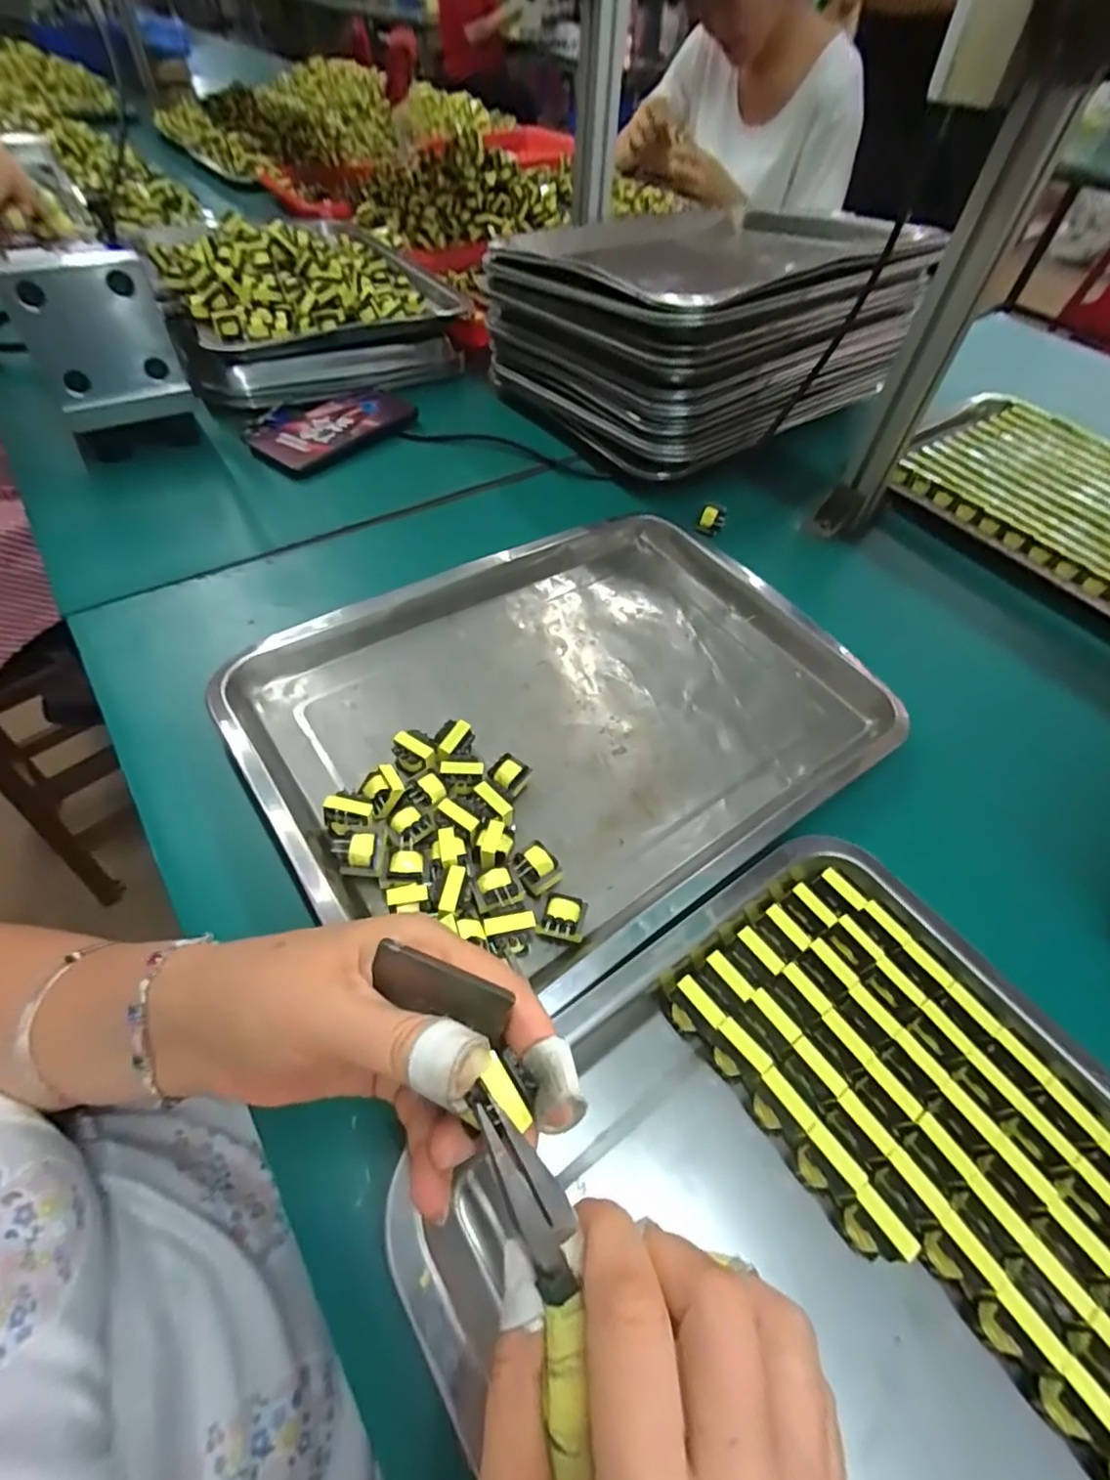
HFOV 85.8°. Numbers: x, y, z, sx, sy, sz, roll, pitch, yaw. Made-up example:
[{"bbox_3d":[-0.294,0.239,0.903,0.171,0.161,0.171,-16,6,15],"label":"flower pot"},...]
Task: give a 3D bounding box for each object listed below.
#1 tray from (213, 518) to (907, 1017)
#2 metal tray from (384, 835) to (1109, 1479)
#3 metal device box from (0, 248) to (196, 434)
[{"bbox_3d":[0.019,-0.025,0.391,0.386,0.031,0.281,-27,59,-26],"label":"tray"},{"bbox_3d":[0.156,0.239,0.197,0.292,0.029,0.394,-28,60,-21],"label":"metal tray"},{"bbox_3d":[-0.365,-0.309,0.491,0.098,0.138,0.045,-27,59,-22],"label":"metal device box"}]

